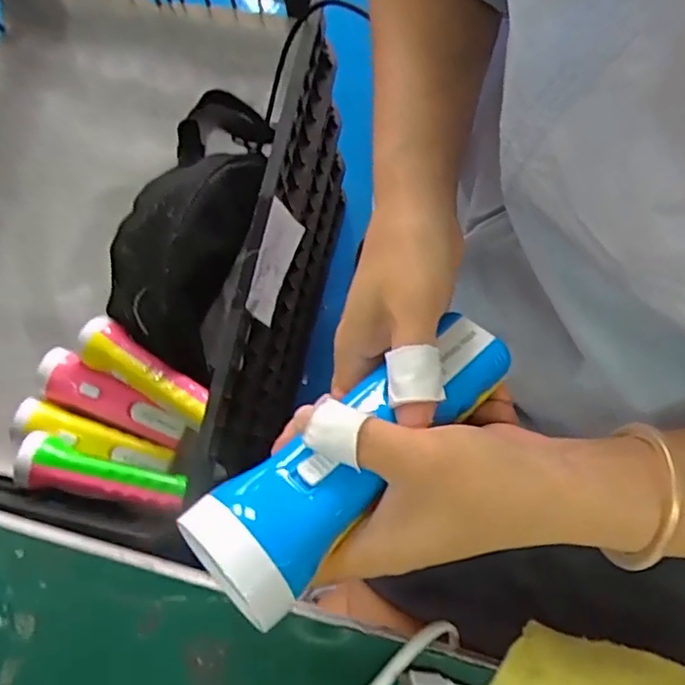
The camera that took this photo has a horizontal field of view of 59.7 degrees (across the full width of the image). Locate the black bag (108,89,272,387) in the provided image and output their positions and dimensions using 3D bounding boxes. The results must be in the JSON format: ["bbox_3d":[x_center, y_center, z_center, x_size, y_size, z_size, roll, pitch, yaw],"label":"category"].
[{"bbox_3d":[-0.152,-0.142,0.631,0.149,0.123,0.296,18,81,5],"label":"black bag"}]

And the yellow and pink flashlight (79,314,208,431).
[{"bbox_3d":[-0.197,0.031,0.599,0.158,0.040,0.049,32,82,7],"label":"yellow and pink flashlight"}]

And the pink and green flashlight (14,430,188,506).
[{"bbox_3d":[-0.227,0.125,0.571,0.160,0.055,0.046,12,81,4],"label":"pink and green flashlight"}]

